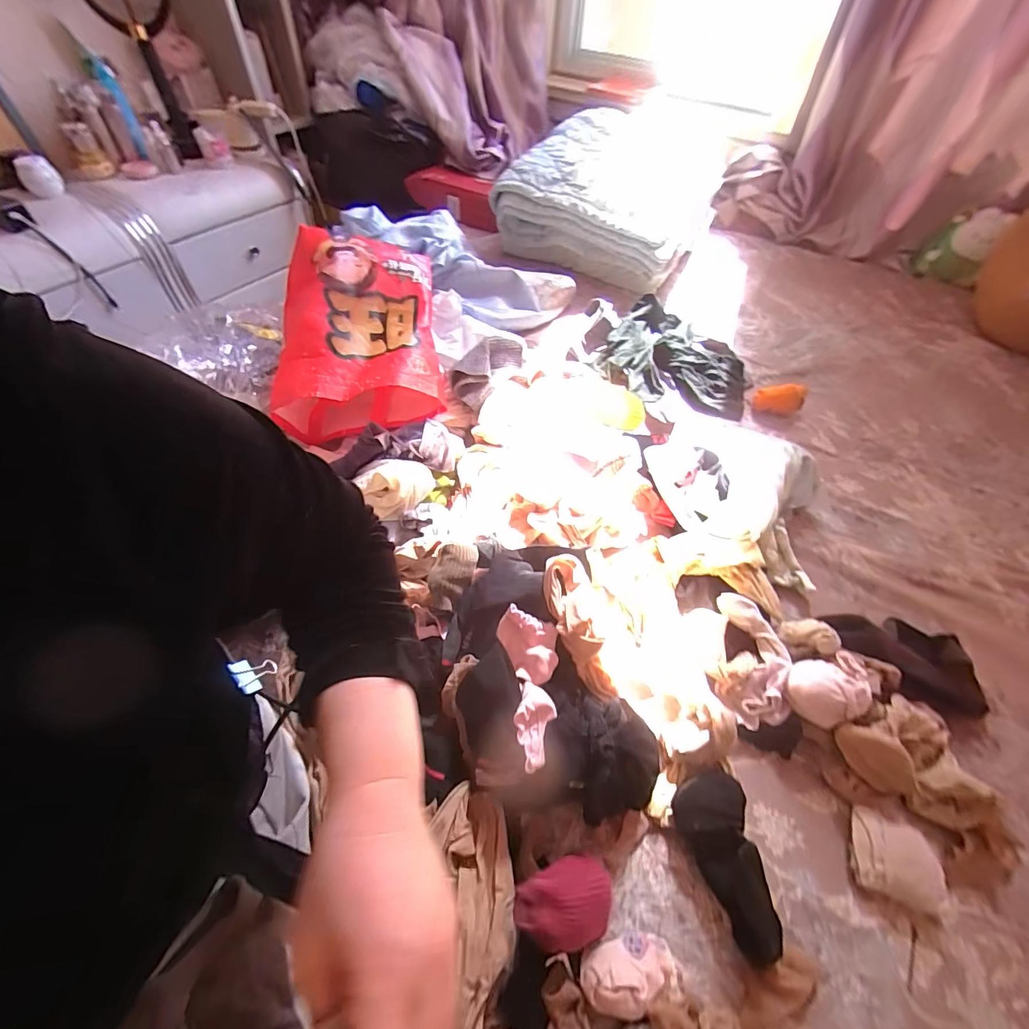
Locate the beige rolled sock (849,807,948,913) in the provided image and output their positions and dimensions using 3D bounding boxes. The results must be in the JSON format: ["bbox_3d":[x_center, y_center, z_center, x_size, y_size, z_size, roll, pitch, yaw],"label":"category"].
[{"bbox_3d":[0.375,0.339,0.433,0.072,0.029,0.067,17,55,10],"label":"beige rolled sock"}]

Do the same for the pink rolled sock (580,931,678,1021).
[{"bbox_3d":[0.097,0.390,0.373,0.081,0.047,0.041,-9,55,-9],"label":"pink rolled sock"}]

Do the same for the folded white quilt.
[{"bbox_3d":[0.294,-0.870,1.194,0.491,0.221,0.593,23,56,15],"label":"folded white quilt"}]

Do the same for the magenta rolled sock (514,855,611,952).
[{"bbox_3d":[0.042,0.331,0.373,0.086,0.045,0.062,-12,55,-12],"label":"magenta rolled sock"}]

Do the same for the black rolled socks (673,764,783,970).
[{"bbox_3d":[0.208,0.329,0.420,0.061,0.052,0.139,-18,56,-14],"label":"black rolled socks"}]

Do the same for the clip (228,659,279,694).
[{"bbox_3d":[-0.242,0.150,0.406,0.017,0.038,0.032,-44,67,20],"label":"clip"}]

